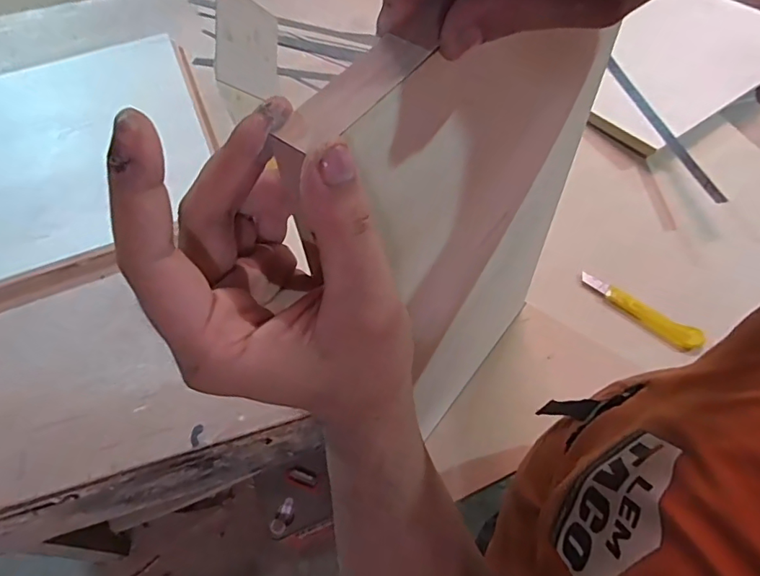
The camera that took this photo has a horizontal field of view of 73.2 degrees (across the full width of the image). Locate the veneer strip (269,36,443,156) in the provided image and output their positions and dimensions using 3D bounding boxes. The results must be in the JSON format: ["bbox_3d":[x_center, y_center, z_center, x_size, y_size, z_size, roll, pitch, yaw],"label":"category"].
[{"bbox_3d":[-0.010,-0.072,0.189,0.019,0.004,0.066,34,66,21],"label":"veneer strip"}]

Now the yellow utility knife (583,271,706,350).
[{"bbox_3d":[0.394,0.035,0.775,0.188,0.023,0.038,30,63,19],"label":"yellow utility knife"}]

